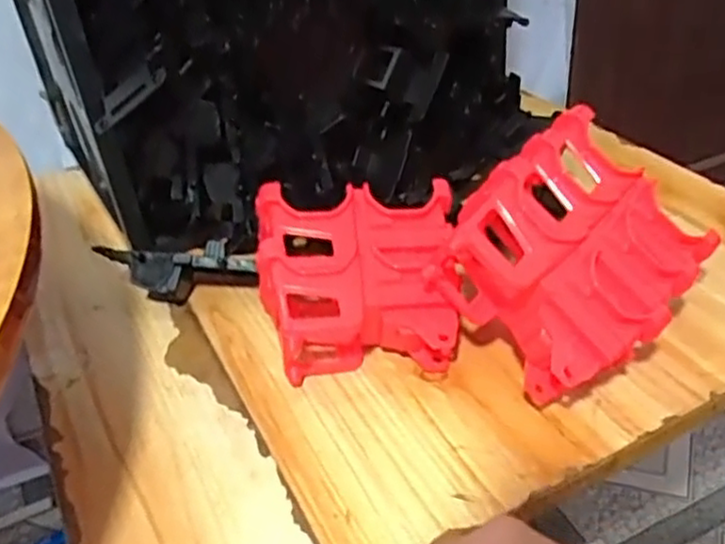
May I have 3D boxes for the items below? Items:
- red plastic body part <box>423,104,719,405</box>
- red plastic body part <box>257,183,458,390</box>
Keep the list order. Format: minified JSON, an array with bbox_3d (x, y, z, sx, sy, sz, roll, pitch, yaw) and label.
[{"bbox_3d":[0.146,-0.014,0.520,0.149,0.079,0.183,47,57,4],"label":"red plastic body part"},{"bbox_3d":[0.002,0.011,0.547,0.150,0.103,0.120,-8,35,-4],"label":"red plastic body part"}]

